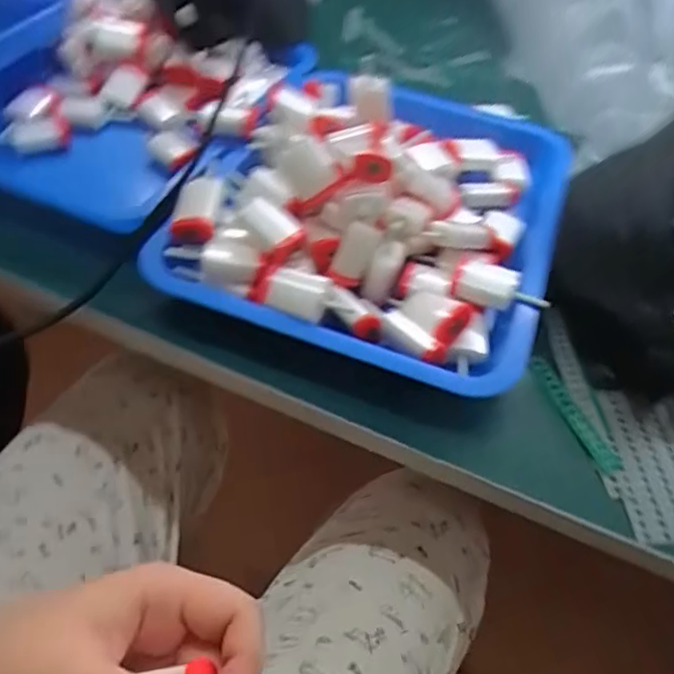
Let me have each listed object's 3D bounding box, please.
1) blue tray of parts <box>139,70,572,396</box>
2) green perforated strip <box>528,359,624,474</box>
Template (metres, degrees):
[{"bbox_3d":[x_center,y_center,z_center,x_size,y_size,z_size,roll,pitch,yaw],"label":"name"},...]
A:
[{"bbox_3d":[0.041,-0.124,0.486,0.267,0.069,0.337,17,48,10],"label":"blue tray of parts"},{"bbox_3d":[0.154,0.049,0.401,0.016,0.005,0.087,-14,54,-17],"label":"green perforated strip"}]

